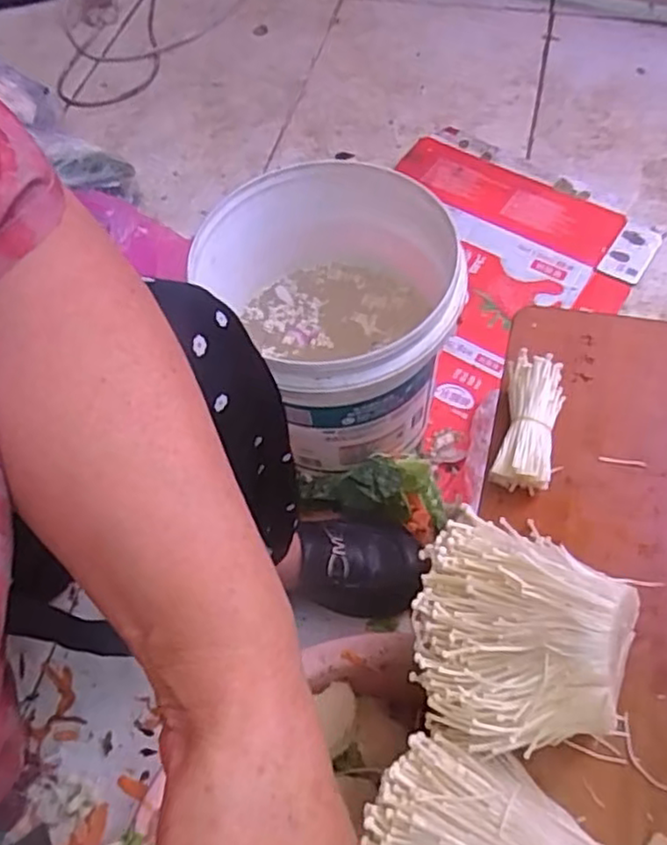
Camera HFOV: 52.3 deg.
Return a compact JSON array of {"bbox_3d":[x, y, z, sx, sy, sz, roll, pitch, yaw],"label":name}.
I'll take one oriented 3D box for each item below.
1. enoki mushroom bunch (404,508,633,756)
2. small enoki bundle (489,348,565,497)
[{"bbox_3d":[0.111,0.120,0.406,0.122,0.076,0.141,8,61,9],"label":"enoki mushroom bunch"},{"bbox_3d":[0.146,-0.001,0.509,0.040,0.034,0.104,12,62,11],"label":"small enoki bundle"}]

